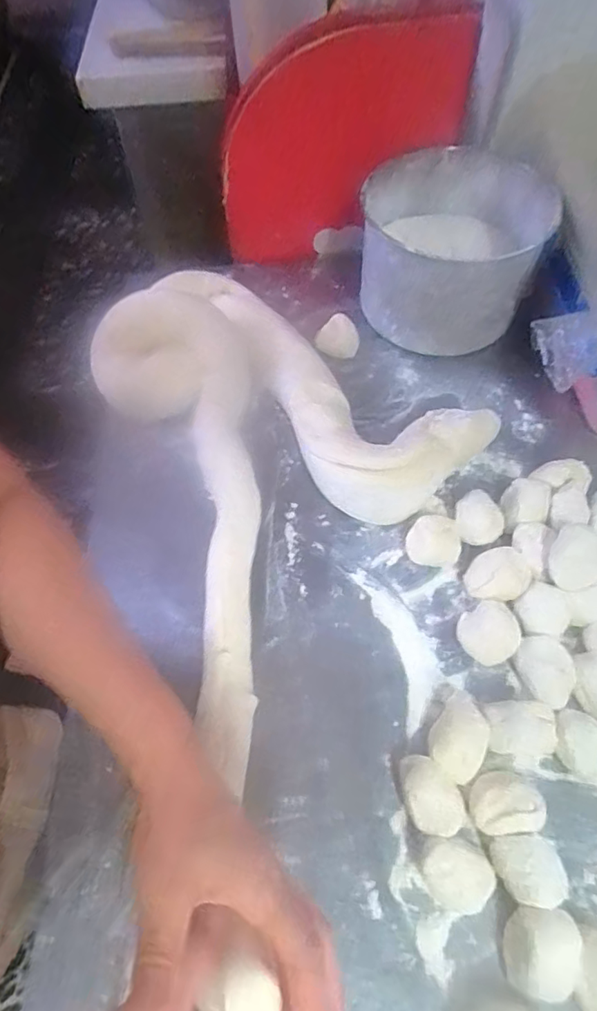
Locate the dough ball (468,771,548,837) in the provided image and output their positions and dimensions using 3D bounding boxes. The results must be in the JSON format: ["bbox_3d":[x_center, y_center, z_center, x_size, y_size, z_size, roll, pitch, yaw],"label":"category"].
[{"bbox_3d":[0.158,0.229,0.421,0.054,0.030,0.041,-6,60,0],"label":"dough ball"}]

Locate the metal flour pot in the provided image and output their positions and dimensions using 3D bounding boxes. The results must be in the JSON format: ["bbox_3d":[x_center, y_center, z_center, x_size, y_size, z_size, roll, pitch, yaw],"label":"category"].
[{"bbox_3d":[0.177,-0.284,0.639,0.198,0.156,0.183,-1,60,1],"label":"metal flour pot"}]

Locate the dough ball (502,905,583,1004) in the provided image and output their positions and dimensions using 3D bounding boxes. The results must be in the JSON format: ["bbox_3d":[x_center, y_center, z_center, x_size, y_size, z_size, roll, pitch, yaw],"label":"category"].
[{"bbox_3d":[0.167,0.307,0.377,0.043,0.034,0.052,14,62,11],"label":"dough ball"}]

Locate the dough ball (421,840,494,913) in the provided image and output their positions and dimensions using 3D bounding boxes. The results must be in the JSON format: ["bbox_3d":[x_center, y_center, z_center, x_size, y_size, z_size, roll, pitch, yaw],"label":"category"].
[{"bbox_3d":[0.114,0.267,0.397,0.050,0.034,0.041,34,67,20],"label":"dough ball"}]

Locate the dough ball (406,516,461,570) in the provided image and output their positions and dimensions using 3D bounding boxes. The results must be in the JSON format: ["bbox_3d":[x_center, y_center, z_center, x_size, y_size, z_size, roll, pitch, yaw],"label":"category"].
[{"bbox_3d":[0.131,0.036,0.531,0.050,0.028,0.044,15,62,12],"label":"dough ball"}]

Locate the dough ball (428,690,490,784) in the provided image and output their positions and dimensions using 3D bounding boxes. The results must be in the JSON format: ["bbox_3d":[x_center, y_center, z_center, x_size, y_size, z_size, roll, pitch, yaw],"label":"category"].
[{"bbox_3d":[0.132,0.188,0.448,0.041,0.029,0.067,24,64,16],"label":"dough ball"}]

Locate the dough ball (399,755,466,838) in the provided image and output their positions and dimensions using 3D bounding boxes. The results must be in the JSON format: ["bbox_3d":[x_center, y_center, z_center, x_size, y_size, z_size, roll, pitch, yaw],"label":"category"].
[{"bbox_3d":[0.101,0.225,0.424,0.037,0.035,0.057,-23,61,-9],"label":"dough ball"}]

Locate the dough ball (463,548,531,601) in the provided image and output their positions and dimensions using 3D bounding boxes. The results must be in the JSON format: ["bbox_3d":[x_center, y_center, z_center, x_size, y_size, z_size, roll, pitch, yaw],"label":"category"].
[{"bbox_3d":[0.184,0.066,0.504,0.051,0.031,0.048,-2,60,3],"label":"dough ball"}]

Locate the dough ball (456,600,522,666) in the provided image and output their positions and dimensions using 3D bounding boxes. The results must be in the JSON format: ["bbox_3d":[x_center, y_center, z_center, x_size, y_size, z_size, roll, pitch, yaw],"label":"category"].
[{"bbox_3d":[0.172,0.115,0.492,0.051,0.029,0.051,-2,60,3],"label":"dough ball"}]

